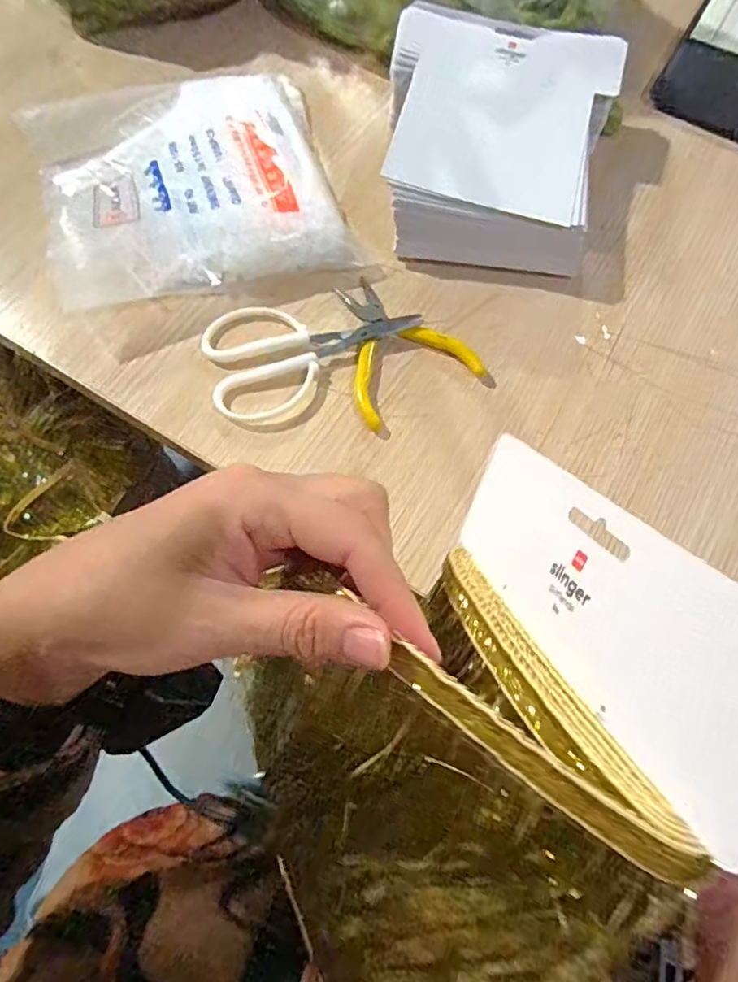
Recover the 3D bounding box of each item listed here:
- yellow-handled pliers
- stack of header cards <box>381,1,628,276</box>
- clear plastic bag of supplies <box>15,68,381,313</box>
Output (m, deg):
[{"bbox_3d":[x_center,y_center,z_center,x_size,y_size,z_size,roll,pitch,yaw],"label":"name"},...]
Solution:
[{"bbox_3d":[0.014,-0.102,0.386,0.086,0.009,0.107,-27,73,-10],"label":"yellow-handled pliers"},{"bbox_3d":[0.093,-0.255,0.422,0.157,0.053,0.190,8,70,1],"label":"stack of header cards"},{"bbox_3d":[-0.130,-0.222,0.414,0.204,0.034,0.193,-19,72,-8],"label":"clear plastic bag of supplies"}]

